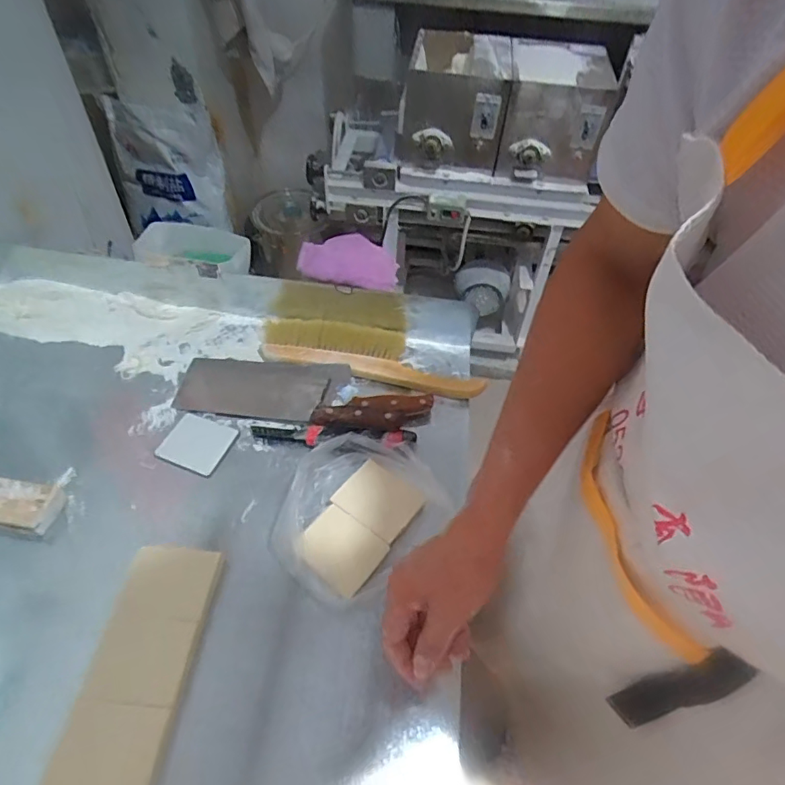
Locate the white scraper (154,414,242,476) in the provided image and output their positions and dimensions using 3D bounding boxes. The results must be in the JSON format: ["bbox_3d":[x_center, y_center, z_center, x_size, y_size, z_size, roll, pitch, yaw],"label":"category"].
[{"bbox_3d":[-0.260,0.068,0.694,0.086,0.005,0.079,19,48,10],"label":"white scraper"}]

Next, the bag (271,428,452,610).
[{"bbox_3d":[-0.048,0.137,0.622,0.200,0.033,0.164,-35,61,-28],"label":"bag"}]

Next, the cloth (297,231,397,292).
[{"bbox_3d":[-0.065,-0.207,0.809,0.148,0.019,0.090,15,65,-9],"label":"cloth"}]

